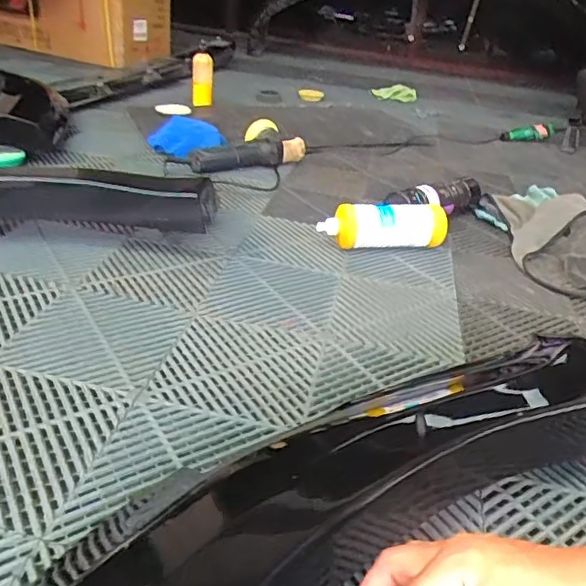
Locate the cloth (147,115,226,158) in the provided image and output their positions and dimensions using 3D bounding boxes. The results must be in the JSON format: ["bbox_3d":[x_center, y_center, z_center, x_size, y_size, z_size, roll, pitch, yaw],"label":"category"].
[{"bbox_3d":[-0.282,-0.414,1.484,0.188,0.039,0.332,0,32,-12],"label":"cloth"}]

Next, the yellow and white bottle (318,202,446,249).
[{"bbox_3d":[0.179,-0.127,1.072,0.256,0.081,0.064,-2,32,-15],"label":"yellow and white bottle"}]

